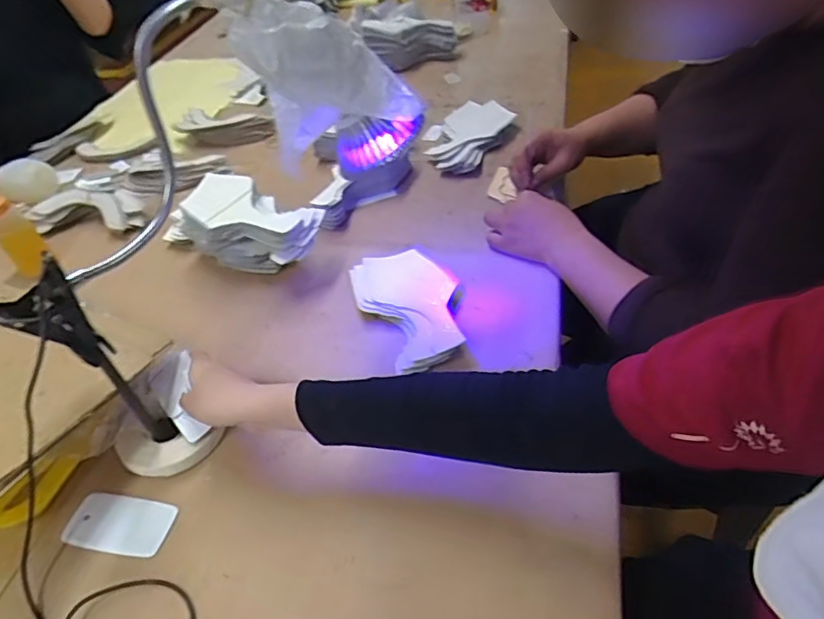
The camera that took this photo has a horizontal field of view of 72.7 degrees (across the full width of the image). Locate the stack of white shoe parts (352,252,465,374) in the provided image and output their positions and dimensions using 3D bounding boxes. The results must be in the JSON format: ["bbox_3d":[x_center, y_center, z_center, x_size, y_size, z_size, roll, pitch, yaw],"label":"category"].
[{"bbox_3d":[-0.001,-0.010,0.643,0.109,0.019,0.187,-17,45,-8],"label":"stack of white shoe parts"}]

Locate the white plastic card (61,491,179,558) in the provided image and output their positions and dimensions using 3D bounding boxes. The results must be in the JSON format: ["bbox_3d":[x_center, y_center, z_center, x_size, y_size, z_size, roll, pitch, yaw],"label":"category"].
[{"bbox_3d":[-0.282,0.205,0.539,0.103,0.005,0.053,4,45,13],"label":"white plastic card"}]

